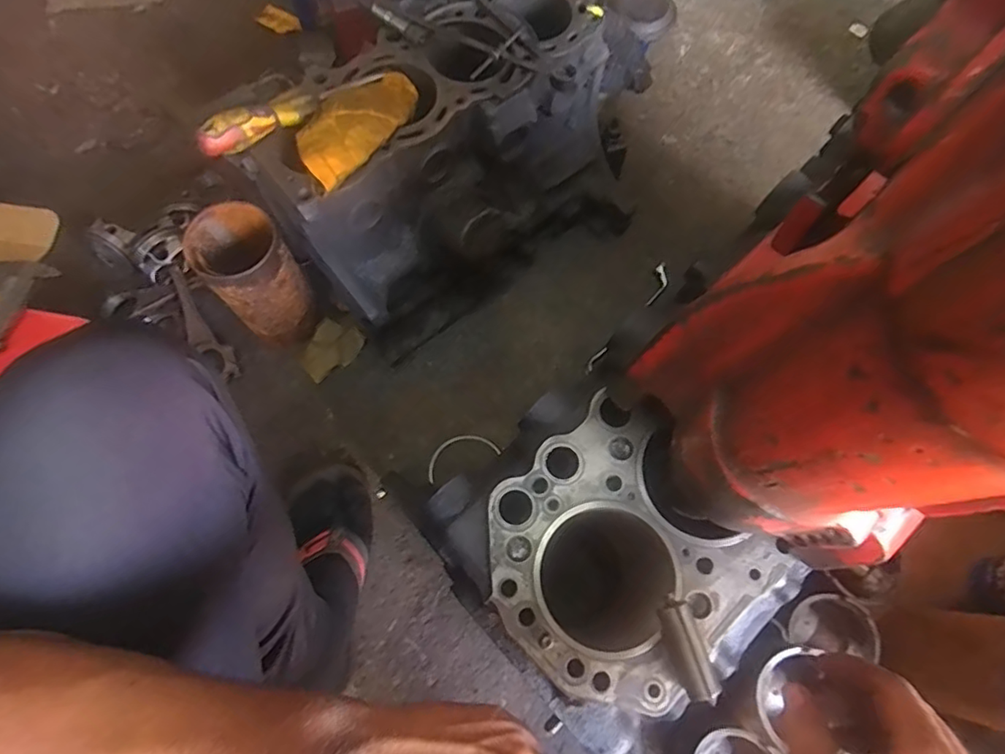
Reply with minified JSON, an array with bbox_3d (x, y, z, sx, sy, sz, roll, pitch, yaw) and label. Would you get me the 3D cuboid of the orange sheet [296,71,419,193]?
[{"bbox_3d":[-0.146,-0.253,0.541,0.075,0.041,0.168,30,73,8],"label":"orange sheet"}]

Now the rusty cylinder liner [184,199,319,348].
[{"bbox_3d":[-0.302,-0.119,0.687,0.096,0.182,0.106,-36,76,-13],"label":"rusty cylinder liner"}]

